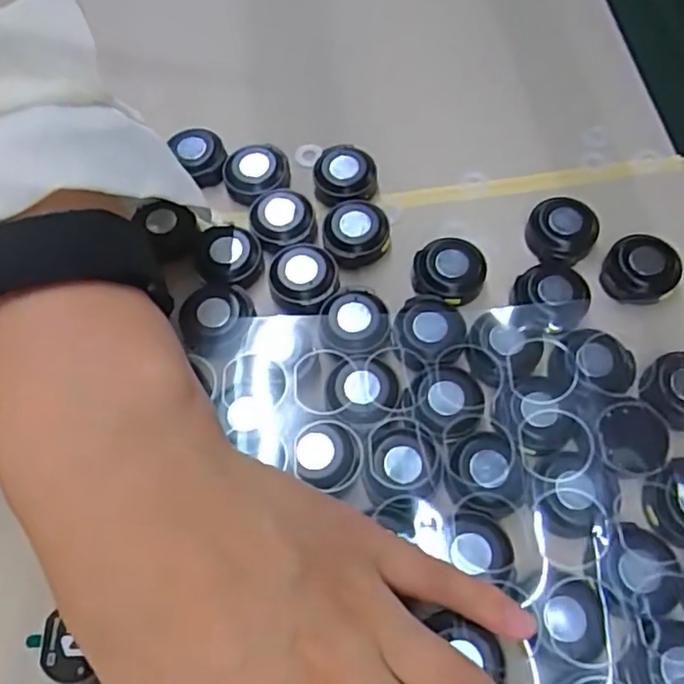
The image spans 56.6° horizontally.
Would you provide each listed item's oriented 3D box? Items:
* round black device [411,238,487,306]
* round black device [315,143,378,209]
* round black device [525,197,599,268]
[{"bbox_3d":[0.045,-0.029,0.272,0.030,0.014,0.031,-1,63,2],"label":"round black device"},{"bbox_3d":[0.002,-0.075,0.292,0.028,0.014,0.026,-1,63,2],"label":"round black device"},{"bbox_3d":[0.096,-0.049,0.276,0.030,0.009,0.029,-1,63,2],"label":"round black device"}]

